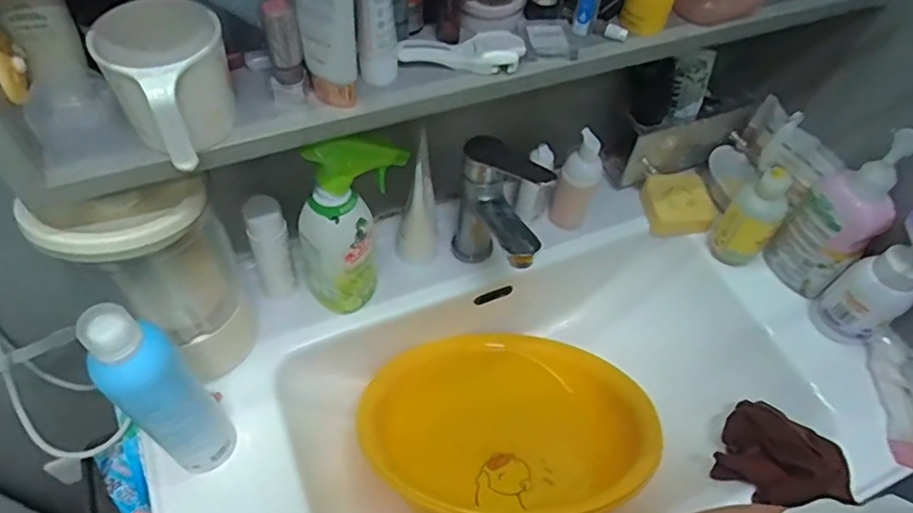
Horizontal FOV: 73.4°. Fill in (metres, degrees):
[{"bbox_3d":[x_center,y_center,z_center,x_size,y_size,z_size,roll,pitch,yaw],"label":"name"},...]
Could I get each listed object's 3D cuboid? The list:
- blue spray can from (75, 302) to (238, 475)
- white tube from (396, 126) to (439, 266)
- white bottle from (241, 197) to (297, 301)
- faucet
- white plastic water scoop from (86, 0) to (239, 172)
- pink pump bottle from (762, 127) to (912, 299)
[{"bbox_3d":[-0.239,0.117,0.505,0.053,0.230,0.062,38,60,21],"label":"blue spray can"},{"bbox_3d":[-0.044,-0.057,0.696,0.049,0.172,0.063,0,54,-5],"label":"white tube"},{"bbox_3d":[-0.196,-0.005,0.656,0.038,0.140,0.034,-16,57,-15],"label":"white bottle"},{"bbox_3d":[0.050,-0.029,0.668,0.063,0.183,0.144,-17,57,-16],"label":"faucet"},{"bbox_3d":[-0.180,-0.113,0.394,0.076,0.070,0.098,-26,60,-21],"label":"white plastic water scoop"},{"bbox_3d":[0.447,-0.053,0.702,0.088,0.203,0.084,-34,63,-25],"label":"pink pump bottle"}]

